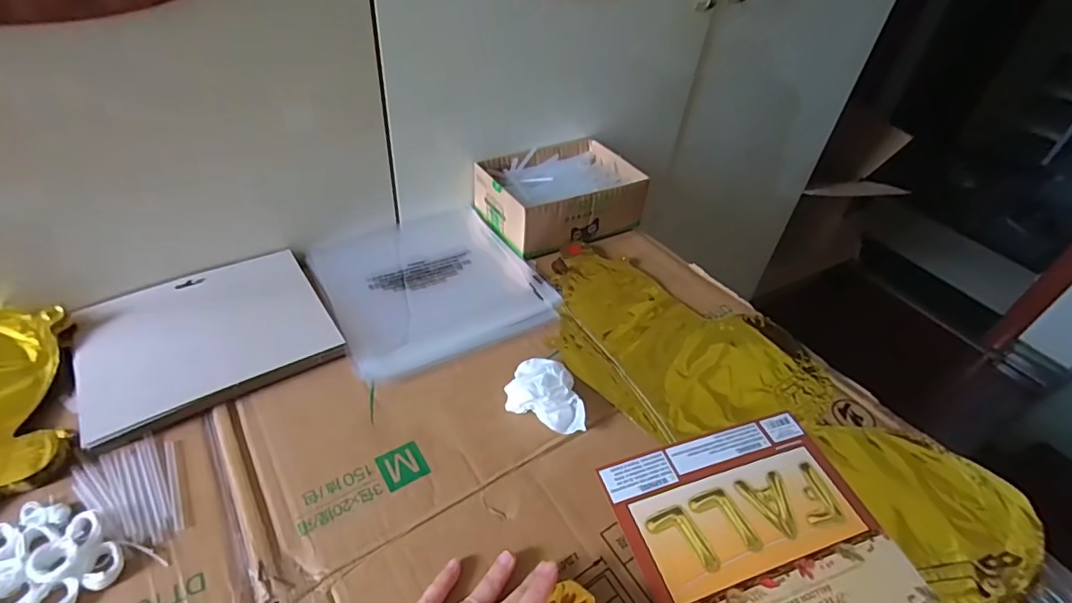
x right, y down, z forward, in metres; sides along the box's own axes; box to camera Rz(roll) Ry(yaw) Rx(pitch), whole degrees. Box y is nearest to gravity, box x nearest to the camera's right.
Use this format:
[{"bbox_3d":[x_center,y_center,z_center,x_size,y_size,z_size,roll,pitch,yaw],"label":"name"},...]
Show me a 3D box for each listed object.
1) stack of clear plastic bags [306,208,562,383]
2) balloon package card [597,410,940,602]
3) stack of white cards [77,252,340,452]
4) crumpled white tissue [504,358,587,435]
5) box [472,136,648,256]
[{"bbox_3d":[-0.119,-0.028,0.568,0.213,0.013,0.233,-19,47,-26],"label":"stack of clear plastic bags"},{"bbox_3d":[0.164,0.168,0.380,0.189,0.009,0.160,-9,43,-17],"label":"balloon package card"},{"bbox_3d":[-0.297,0.028,0.470,0.191,0.018,0.161,-21,48,-28],"label":"stack of white cards"},{"bbox_3d":[0.013,0.079,0.445,0.070,0.030,0.047,18,42,13],"label":"crumpled white tissue"},{"bbox_3d":[0.031,-0.136,0.654,0.190,0.064,0.140,-22,48,-28],"label":"box"}]

